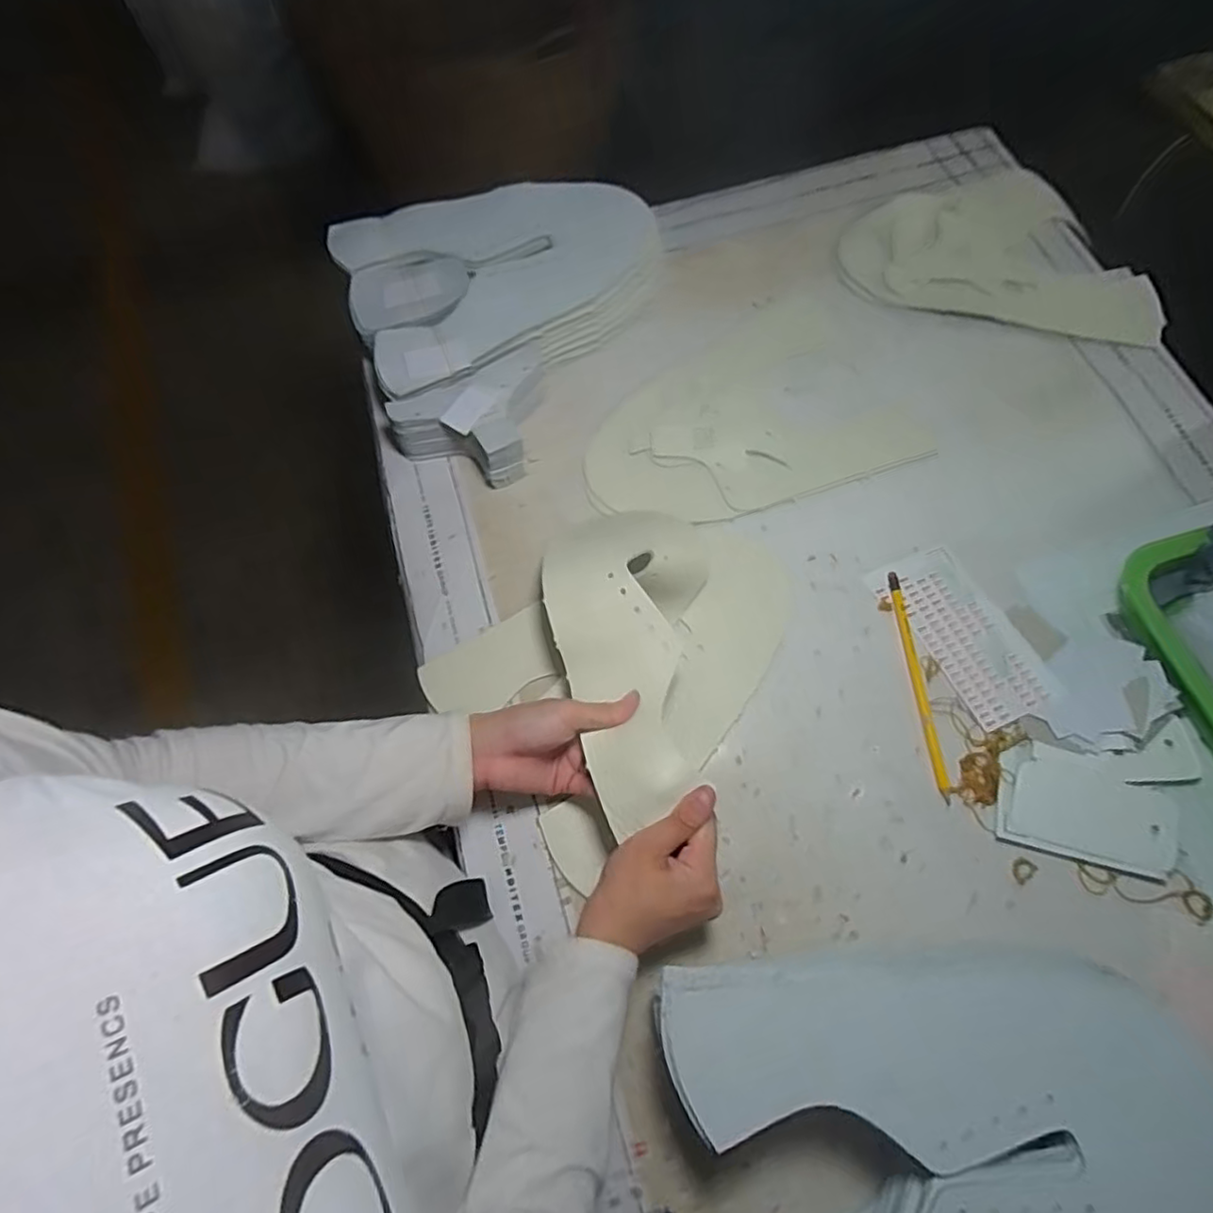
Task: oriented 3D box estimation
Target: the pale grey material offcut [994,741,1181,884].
[{"bbox_3d":[0.335,0.142,0.454,0.115,0.016,0.071,15,70,8],"label":"pale grey material offcut"}]

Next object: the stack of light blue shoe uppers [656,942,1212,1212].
[{"bbox_3d":[0.191,0.298,0.364,0.284,0.078,0.221,-12,68,-3],"label":"stack of light blue shoe uppers"}]

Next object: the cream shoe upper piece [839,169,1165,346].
[{"bbox_3d":[0.389,-0.359,0.640,0.284,0.017,0.196,15,70,8],"label":"cream shoe upper piece"}]

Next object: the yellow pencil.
[{"bbox_3d":[0.238,0.056,0.498,0.010,0.004,0.177,-4,68,1],"label":"yellow pencil"}]

